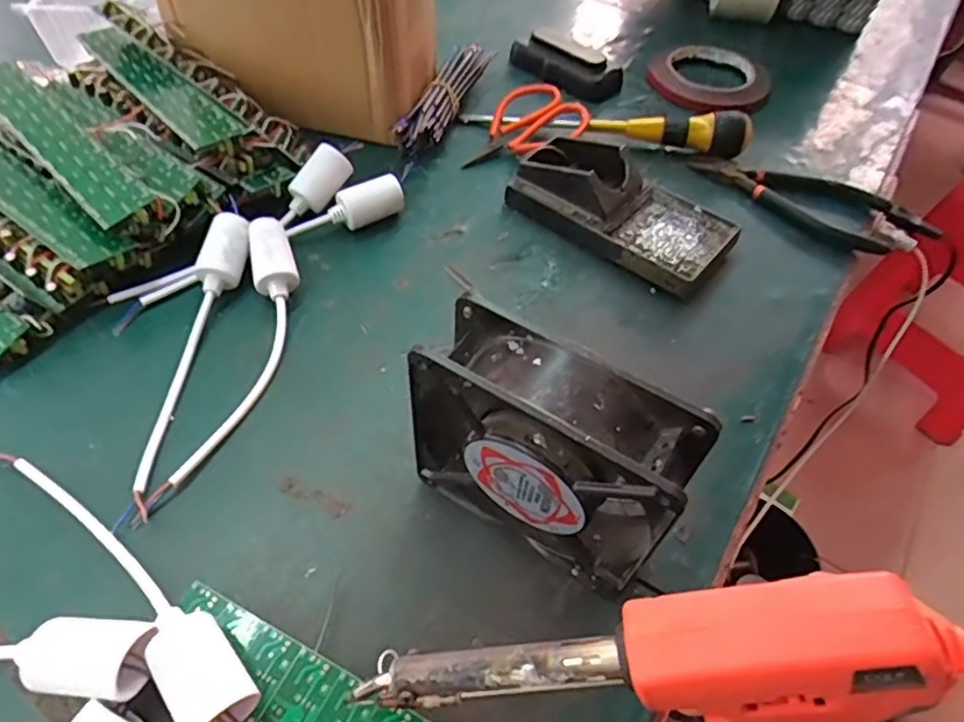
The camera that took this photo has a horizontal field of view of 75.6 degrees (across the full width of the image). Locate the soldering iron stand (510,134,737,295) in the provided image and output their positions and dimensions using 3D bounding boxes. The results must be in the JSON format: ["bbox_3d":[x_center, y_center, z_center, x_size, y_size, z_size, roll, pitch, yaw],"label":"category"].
[{"bbox_3d":[0.103,-0.115,0.455,0.158,0.043,0.080,34,59,21],"label":"soldering iron stand"}]

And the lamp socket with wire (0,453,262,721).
[{"bbox_3d":[-0.170,0.097,0.288,0.203,0.034,0.031,34,59,21],"label":"lamp socket with wire"}]

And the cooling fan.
[{"bbox_3d":[0.027,0.045,0.285,0.117,0.120,0.041,29,57,18],"label":"cooling fan"}]

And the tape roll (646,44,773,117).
[{"bbox_3d":[0.212,-0.266,0.584,0.108,0.022,0.108,1,53,-2],"label":"tape roll"}]

